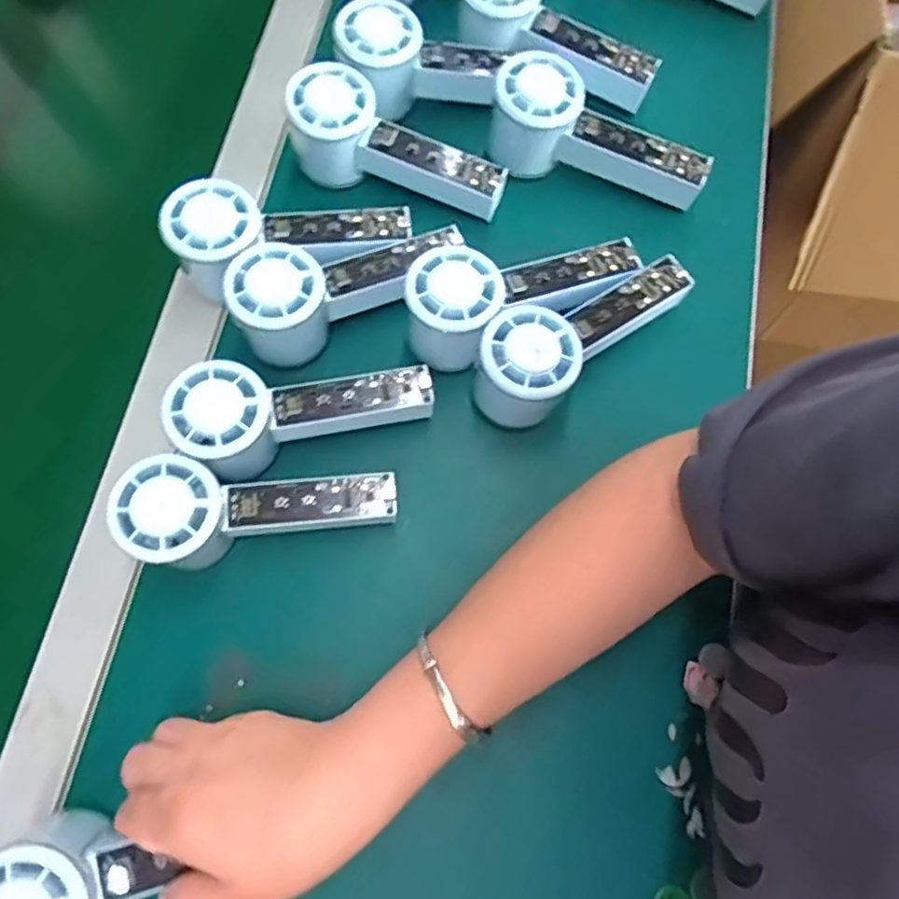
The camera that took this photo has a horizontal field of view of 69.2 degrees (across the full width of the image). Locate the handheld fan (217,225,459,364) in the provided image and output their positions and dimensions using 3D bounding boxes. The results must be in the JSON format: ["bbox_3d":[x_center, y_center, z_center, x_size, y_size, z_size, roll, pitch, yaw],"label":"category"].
[{"bbox_3d":[-0.064,-0.110,0.414,0.145,0.055,0.055,-27,74,-7],"label":"handheld fan"}]

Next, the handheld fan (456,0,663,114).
[{"bbox_3d":[0.076,-0.298,0.471,0.153,0.040,0.057,28,75,-5],"label":"handheld fan"}]

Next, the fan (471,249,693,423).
[{"bbox_3d":[0.078,-0.075,0.401,0.160,0.058,0.059,-41,76,-11],"label":"fan"}]

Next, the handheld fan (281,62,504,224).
[{"bbox_3d":[-0.038,-0.202,0.453,0.153,0.060,0.055,24,74,-6],"label":"handheld fan"}]

